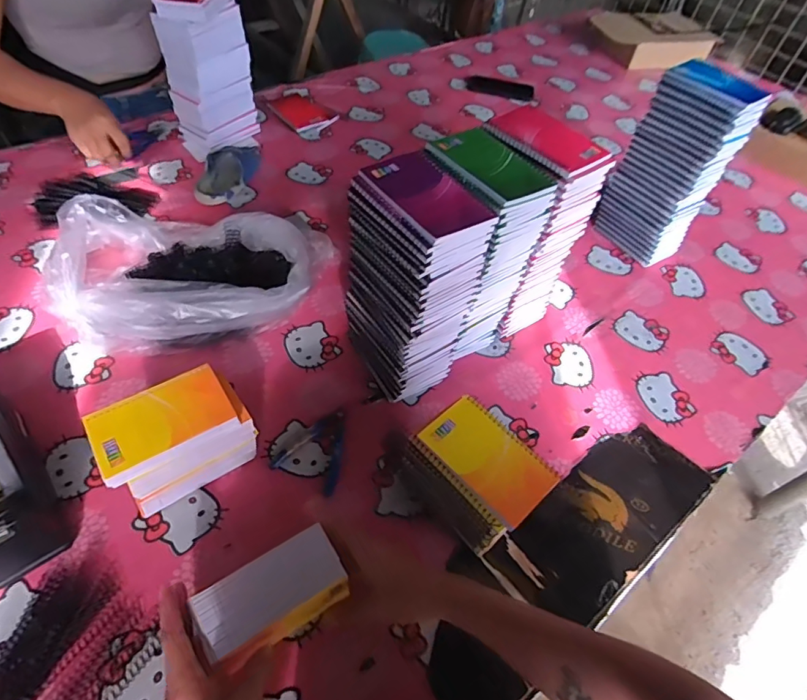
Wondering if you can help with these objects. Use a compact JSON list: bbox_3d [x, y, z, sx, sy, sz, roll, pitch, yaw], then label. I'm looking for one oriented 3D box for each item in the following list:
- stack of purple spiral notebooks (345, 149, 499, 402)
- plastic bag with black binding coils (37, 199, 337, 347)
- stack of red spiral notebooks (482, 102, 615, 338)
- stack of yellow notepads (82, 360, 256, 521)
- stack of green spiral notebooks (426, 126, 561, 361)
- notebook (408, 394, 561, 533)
[{"bbox_3d":[0.010,-0.072,0.595,0.099,0.281,0.128,-29,60,-26],"label":"stack of purple spiral notebooks"},{"bbox_3d":[-0.307,-0.115,0.706,0.346,0.112,0.259,11,51,3],"label":"plastic bag with black binding coils"},{"bbox_3d":[0.160,-0.157,0.675,0.099,0.289,0.125,-28,59,-25],"label":"stack of red spiral notebooks"},{"bbox_3d":[-0.243,0.102,0.540,0.143,0.116,0.088,-25,58,-23],"label":"stack of yellow notepads"},{"bbox_3d":[0.083,-0.114,0.635,0.102,0.285,0.127,-30,60,-26],"label":"stack of green spiral notebooks"},{"bbox_3d":[0.083,0.111,0.502,0.088,0.015,0.132,-33,62,-27],"label":"notebook"}]

